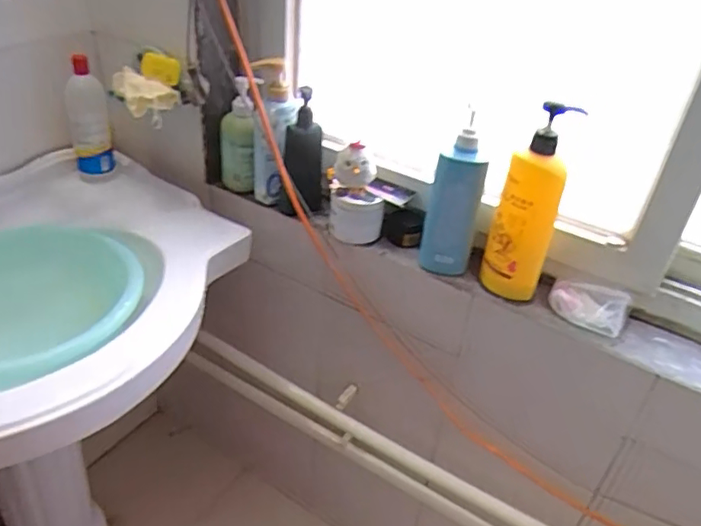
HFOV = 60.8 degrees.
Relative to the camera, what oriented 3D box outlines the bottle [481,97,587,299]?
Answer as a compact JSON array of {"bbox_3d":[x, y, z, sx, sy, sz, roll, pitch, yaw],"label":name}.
[{"bbox_3d":[0.231,-0.071,0.776,0.063,0.258,0.071,-7,38,-16],"label":"bottle"}]

